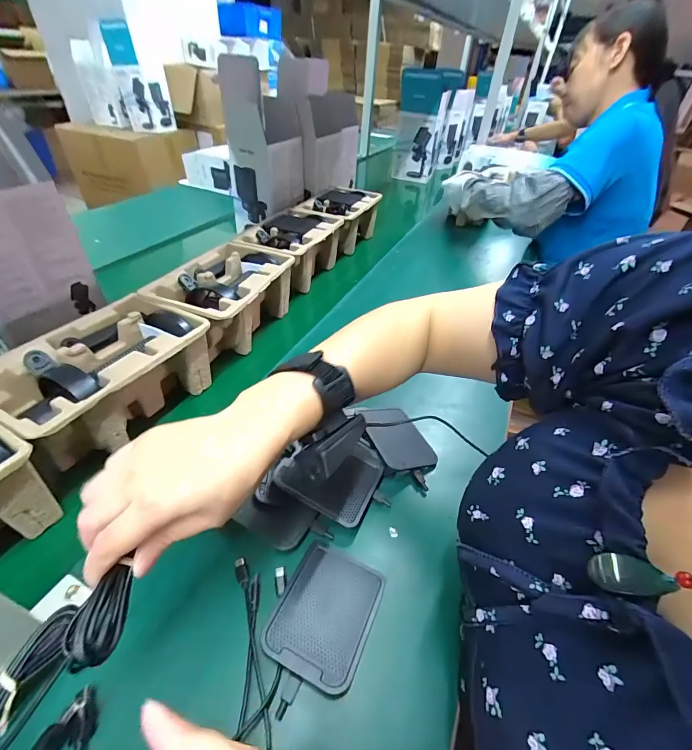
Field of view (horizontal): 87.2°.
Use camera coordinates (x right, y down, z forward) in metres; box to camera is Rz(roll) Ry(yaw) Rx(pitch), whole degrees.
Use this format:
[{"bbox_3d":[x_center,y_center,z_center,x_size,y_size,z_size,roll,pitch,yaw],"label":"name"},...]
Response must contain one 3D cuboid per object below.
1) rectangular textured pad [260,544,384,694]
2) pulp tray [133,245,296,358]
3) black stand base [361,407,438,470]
[{"bbox_3d":[-0.016,0.203,0.316,0.079,0.010,0.100,19,45,15],"label":"rectangular textured pad"},{"bbox_3d":[-0.197,-0.131,0.625,0.156,0.109,0.234,16,44,13],"label":"pulp tray"},{"bbox_3d":[0.066,0.079,0.469,0.084,0.011,0.109,7,31,-21],"label":"black stand base"}]

